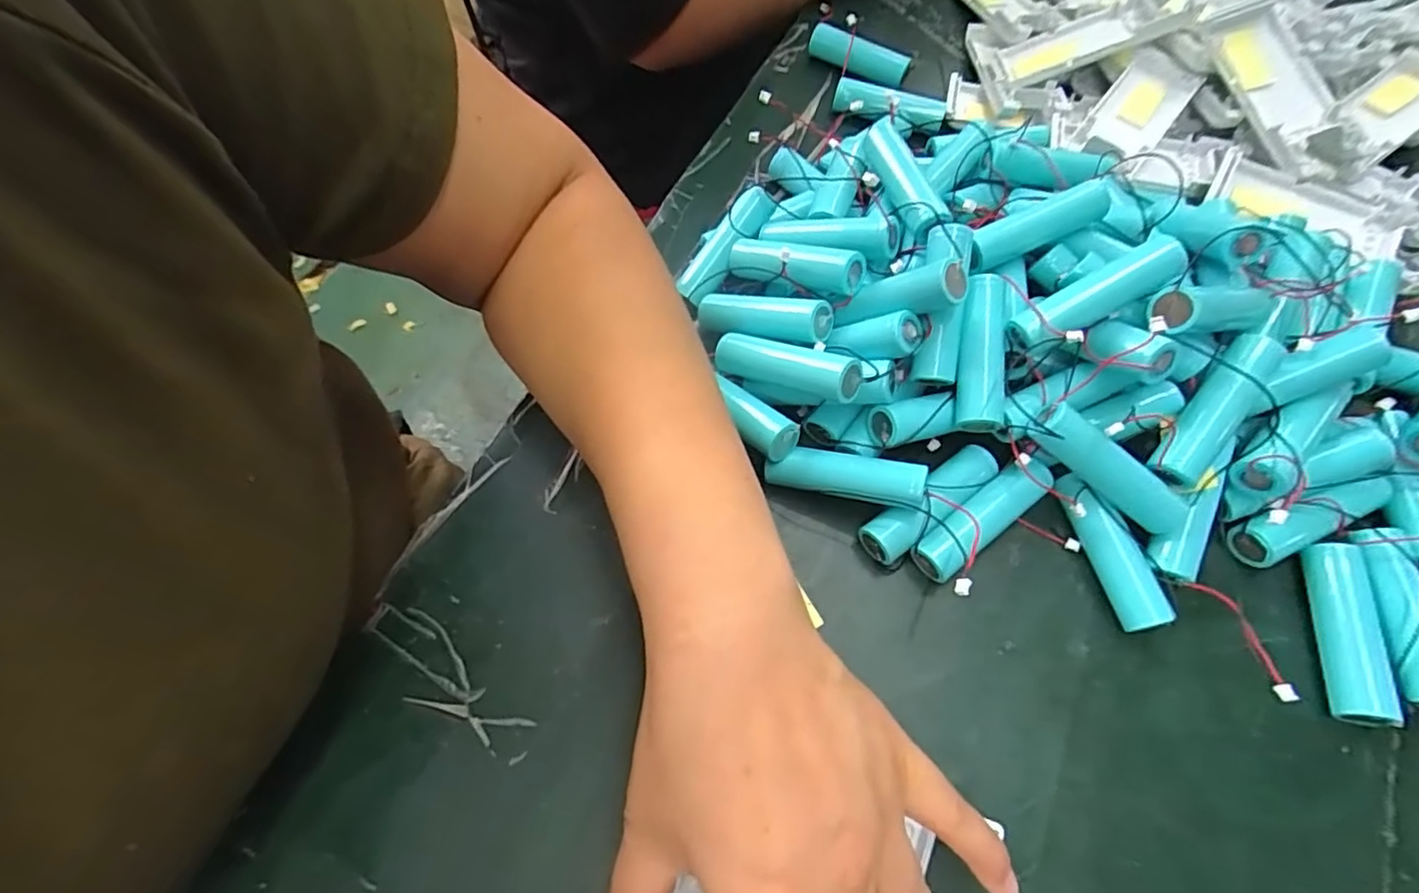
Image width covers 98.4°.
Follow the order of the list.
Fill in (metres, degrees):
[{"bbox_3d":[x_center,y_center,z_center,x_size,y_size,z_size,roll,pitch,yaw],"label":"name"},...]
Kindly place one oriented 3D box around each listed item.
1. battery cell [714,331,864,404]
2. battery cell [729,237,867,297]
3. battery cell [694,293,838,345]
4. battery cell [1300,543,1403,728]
[{"bbox_3d":[0.031,-0.034,0.257,0.066,0.014,0.015,20,63,35],"label":"battery cell"},{"bbox_3d":[0.036,-0.081,0.277,0.067,0.016,0.021,24,64,37],"label":"battery cell"},{"bbox_3d":[0.022,-0.057,0.276,0.066,0.015,0.020,16,62,33],"label":"battery cell"},{"bbox_3d":[0.245,0.072,0.237,0.015,0.020,0.065,7,64,4],"label":"battery cell"}]

